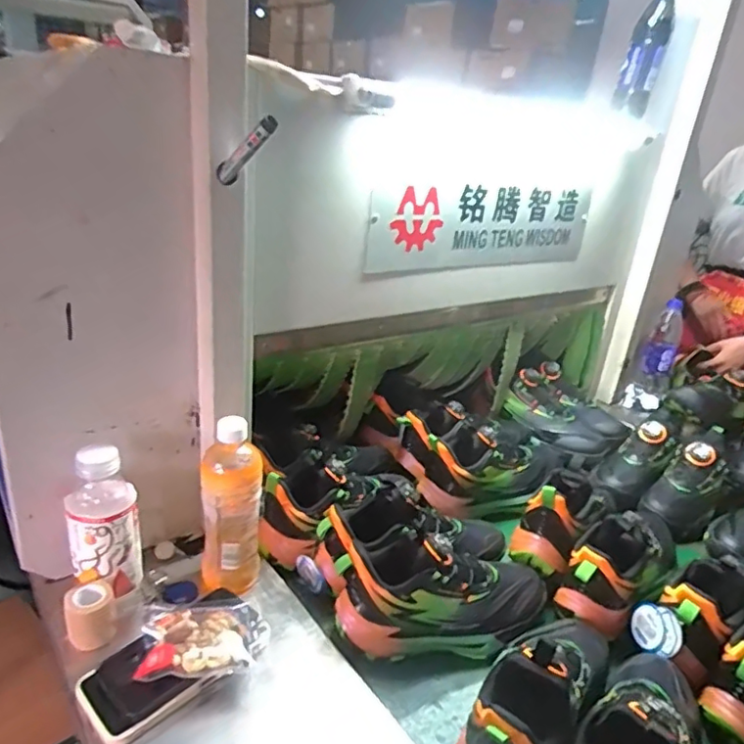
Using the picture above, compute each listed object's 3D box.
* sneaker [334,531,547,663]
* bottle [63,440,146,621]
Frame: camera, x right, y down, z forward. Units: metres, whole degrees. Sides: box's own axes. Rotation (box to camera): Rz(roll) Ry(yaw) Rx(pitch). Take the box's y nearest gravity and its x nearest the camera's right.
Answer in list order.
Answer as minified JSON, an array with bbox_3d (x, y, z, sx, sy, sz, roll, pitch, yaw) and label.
[{"bbox_3d":[0.087,0.240,0.654,0.254,0.114,0.095,1,24,-10],"label":"sneaker"},{"bbox_3d":[-0.278,0.166,0.603,0.067,0.184,0.056,-8,27,-29],"label":"bottle"}]

